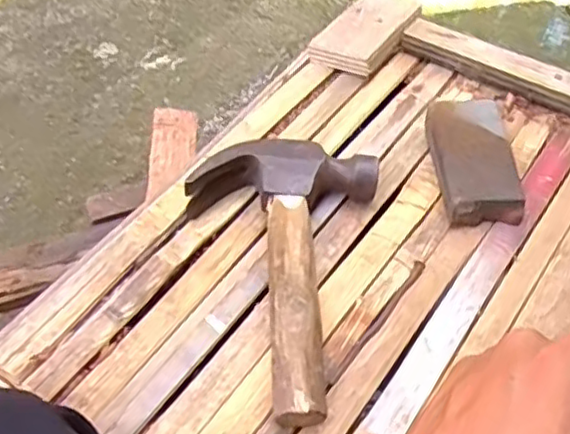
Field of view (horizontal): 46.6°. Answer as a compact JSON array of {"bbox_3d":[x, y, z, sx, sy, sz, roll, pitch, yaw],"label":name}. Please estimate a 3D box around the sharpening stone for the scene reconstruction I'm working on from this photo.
[{"bbox_3d":[0.131,-0.041,0.465,0.051,0.034,0.096,-4,51,1],"label":"sharpening stone"}]

